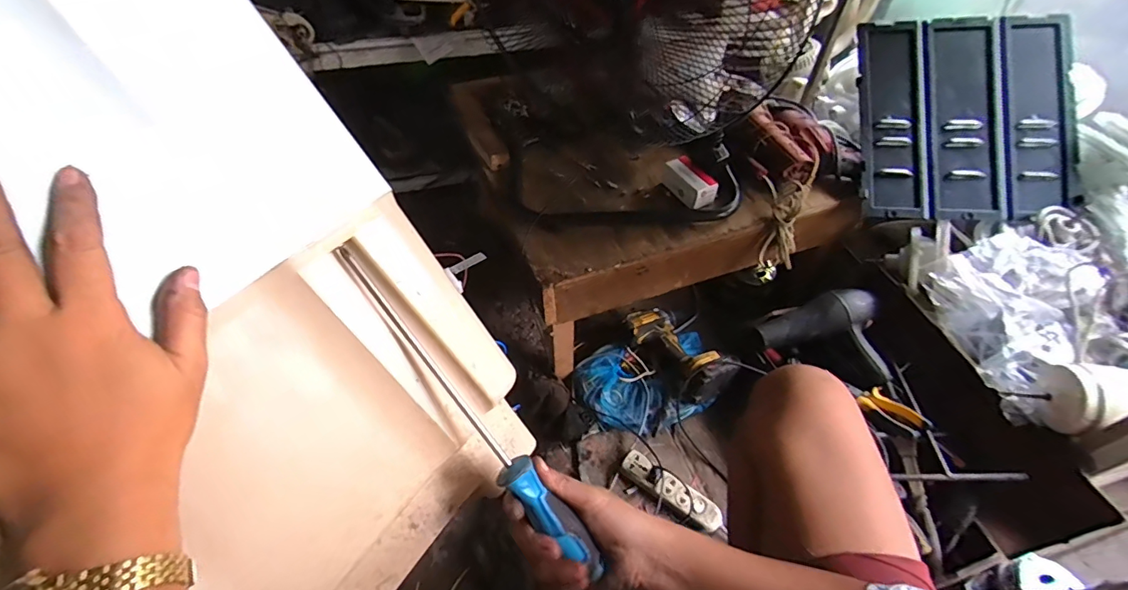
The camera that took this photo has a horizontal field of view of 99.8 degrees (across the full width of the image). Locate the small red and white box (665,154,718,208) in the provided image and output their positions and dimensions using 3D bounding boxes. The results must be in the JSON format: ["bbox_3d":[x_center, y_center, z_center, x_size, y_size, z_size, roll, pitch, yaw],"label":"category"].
[{"bbox_3d":[0.221,-0.202,0.833,0.050,0.049,0.108,-21,53,-19],"label":"small red and white box"}]

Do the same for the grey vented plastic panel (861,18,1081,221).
[{"bbox_3d":[0.691,-0.308,0.819,0.326,0.044,0.352,0,87,7],"label":"grey vented plastic panel"}]

